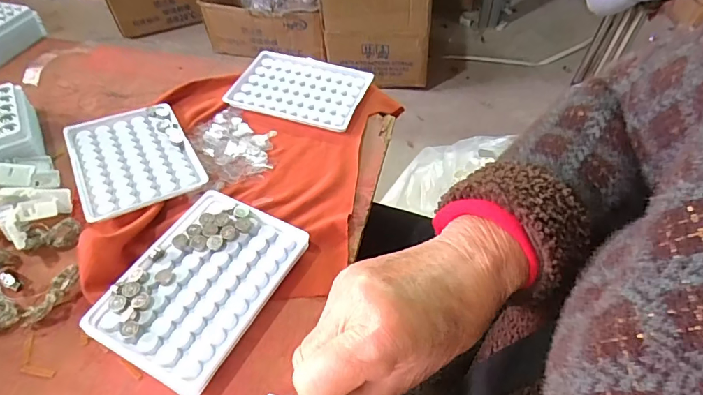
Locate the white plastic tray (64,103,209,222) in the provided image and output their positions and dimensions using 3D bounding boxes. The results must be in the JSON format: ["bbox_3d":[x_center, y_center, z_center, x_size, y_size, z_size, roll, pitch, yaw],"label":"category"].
[{"bbox_3d":[-0.194,-0.040,0.403,0.096,0.009,0.131,-24,54,-18],"label":"white plastic tray"}]

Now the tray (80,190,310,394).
[{"bbox_3d":[-0.104,0.058,0.316,0.094,0.018,0.129,22,54,18],"label":"tray"}]

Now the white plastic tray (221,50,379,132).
[{"bbox_3d":[-0.054,-0.114,0.468,0.131,0.014,0.090,14,52,12],"label":"white plastic tray"}]

